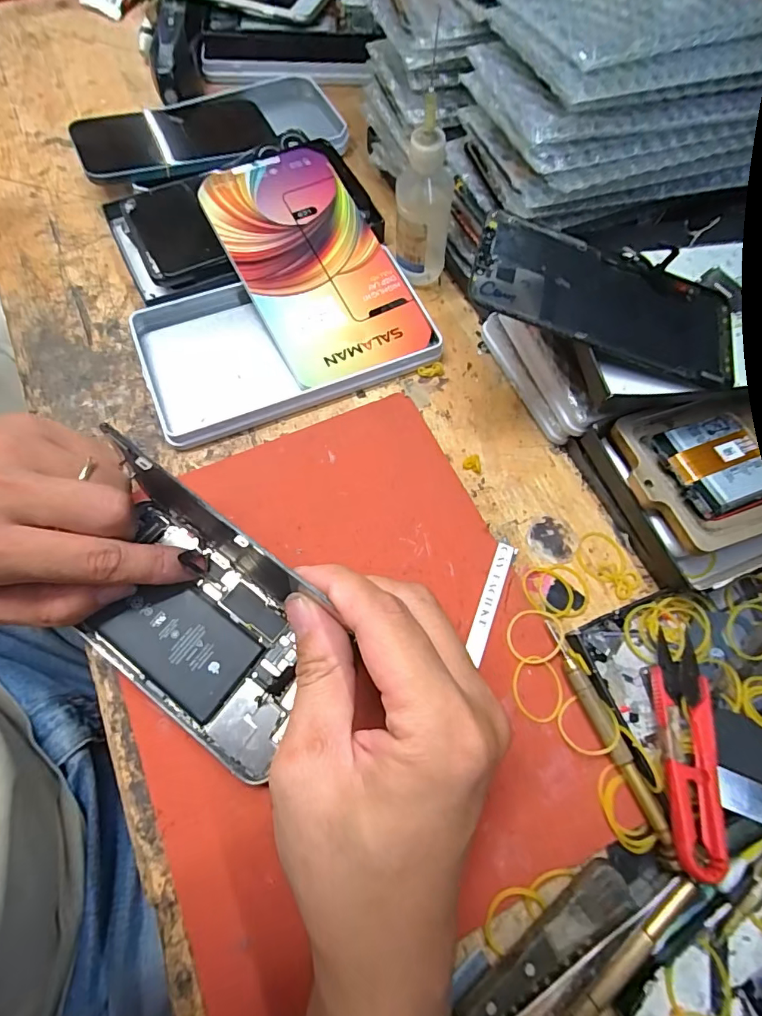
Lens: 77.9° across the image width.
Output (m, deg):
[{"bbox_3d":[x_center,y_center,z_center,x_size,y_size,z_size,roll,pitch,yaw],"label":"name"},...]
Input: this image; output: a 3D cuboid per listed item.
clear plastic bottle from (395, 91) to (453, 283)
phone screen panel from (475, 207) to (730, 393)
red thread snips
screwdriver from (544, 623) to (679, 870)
[{"bbox_3d":[0.028,-0.194,0.284,0.034,0.091,0.041,9,70,3],"label":"clear plastic bottle"},{"bbox_3d":[0.115,-0.105,0.240,0.138,0.007,0.064,18,68,-6],"label":"phone screen panel"},{"bbox_3d":[0.139,0.107,0.215,0.025,0.006,0.099,12,57,4],"label":"red thread snips"},{"bbox_3d":[0.106,0.106,0.221,0.010,0.009,0.107,-20,71,-7],"label":"screwdriver"}]

